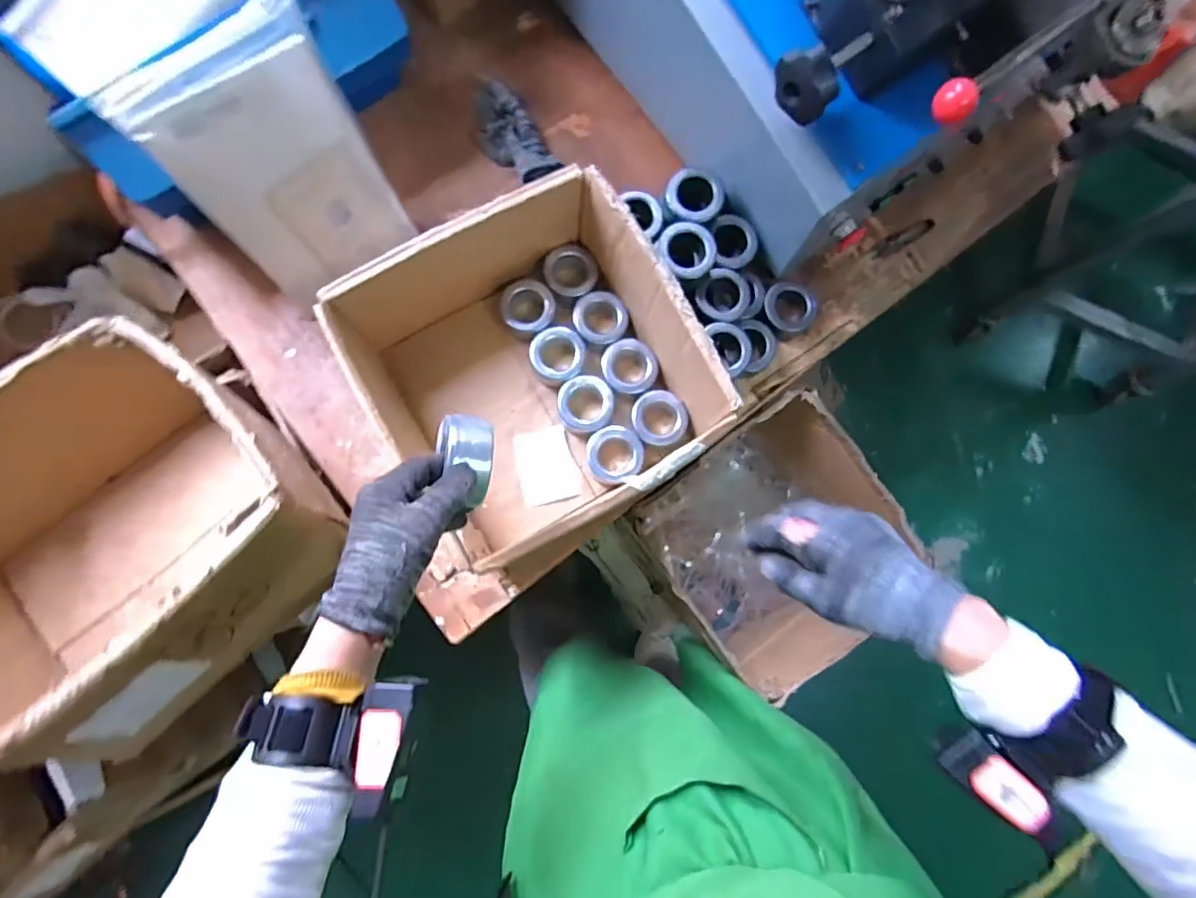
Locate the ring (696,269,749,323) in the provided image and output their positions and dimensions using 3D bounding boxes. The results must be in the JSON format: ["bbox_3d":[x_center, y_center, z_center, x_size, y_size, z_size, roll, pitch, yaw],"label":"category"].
[{"bbox_3d":[0.152,-0.185,0.674,0.060,0.022,0.066,0,84,-4],"label":"ring"}]

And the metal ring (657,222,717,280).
[{"bbox_3d":[0.101,-0.228,0.637,0.067,0.025,0.071,0,84,-4],"label":"metal ring"}]

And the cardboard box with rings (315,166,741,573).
[{"bbox_3d":[-0.063,-0.079,0.630,0.323,0.175,0.349,-33,87,-6],"label":"cardboard box with rings"}]

